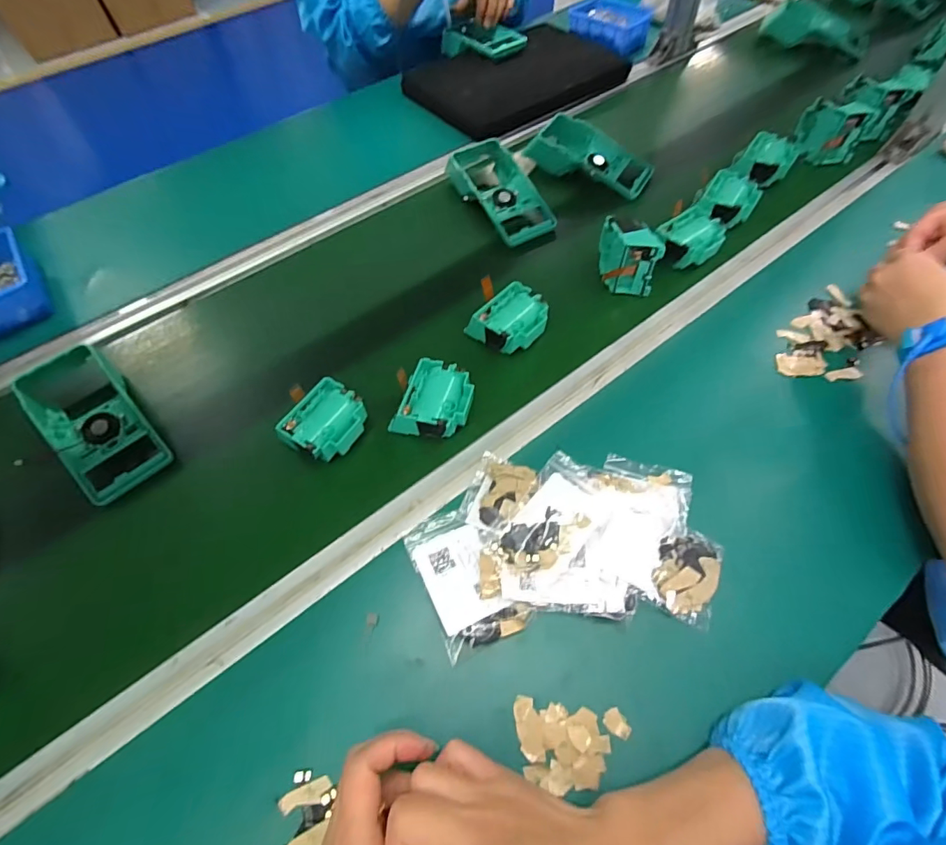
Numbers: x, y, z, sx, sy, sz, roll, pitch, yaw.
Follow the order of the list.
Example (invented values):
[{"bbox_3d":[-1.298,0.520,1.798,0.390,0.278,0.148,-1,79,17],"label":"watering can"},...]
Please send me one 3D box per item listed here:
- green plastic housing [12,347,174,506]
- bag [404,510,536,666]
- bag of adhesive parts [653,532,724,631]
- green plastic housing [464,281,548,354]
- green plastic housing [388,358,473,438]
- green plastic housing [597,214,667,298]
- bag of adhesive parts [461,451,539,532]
[{"bbox_3d":[-0.395,-0.007,0.488,0.084,0.057,0.178,-40,63,-22],"label":"green plastic housing"},{"bbox_3d":[-0.007,0.130,0.407,0.073,0.014,0.116,-22,58,-12],"label":"bag"},{"bbox_3d":[0.182,0.129,0.401,0.053,0.017,0.076,20,59,15],"label":"bag of adhesive parts"},{"bbox_3d":[0.045,-0.116,0.540,0.077,0.033,0.070,-36,62,-20],"label":"green plastic housing"},{"bbox_3d":[-0.038,-0.020,0.487,0.074,0.041,0.077,15,58,12],"label":"green plastic housing"},{"bbox_3d":[0.187,-0.201,0.569,0.062,0.078,0.058,4,56,5],"label":"green plastic housing"},{"bbox_3d":[0.025,0.067,0.444,0.057,0.014,0.073,19,59,14],"label":"bag of adhesive parts"}]

